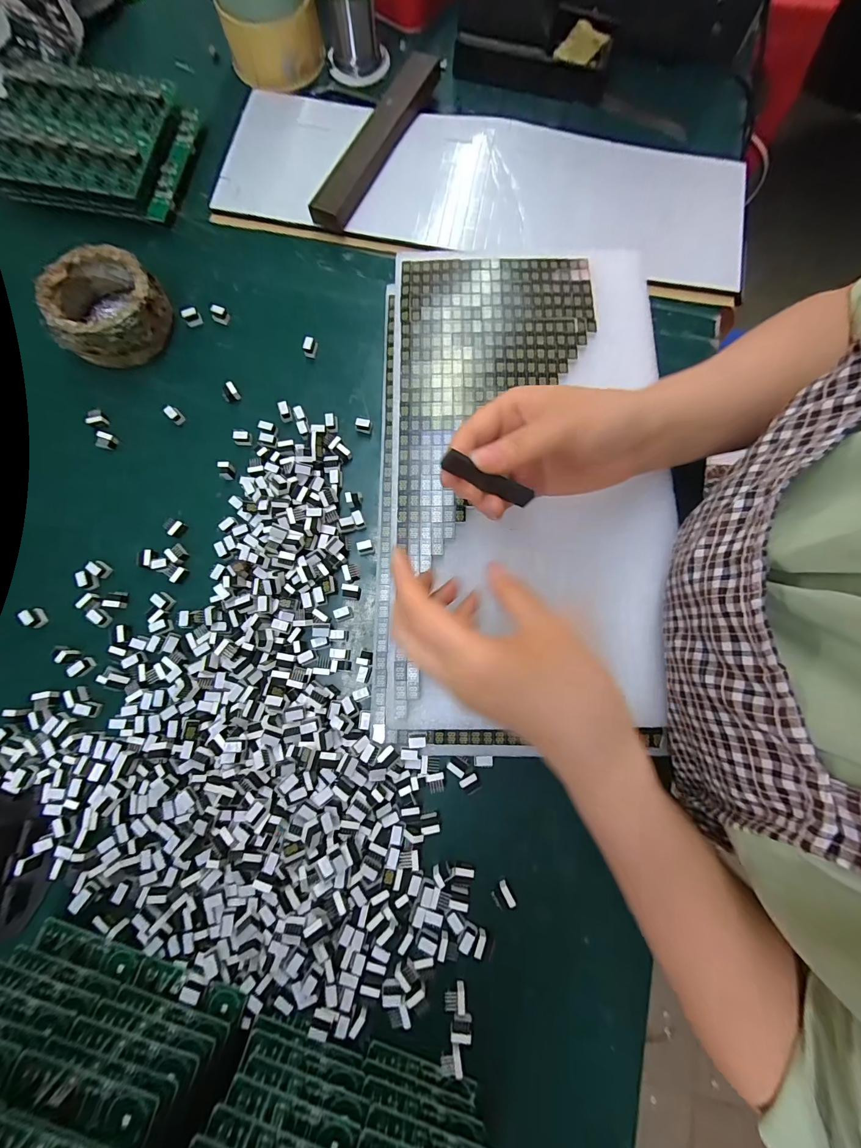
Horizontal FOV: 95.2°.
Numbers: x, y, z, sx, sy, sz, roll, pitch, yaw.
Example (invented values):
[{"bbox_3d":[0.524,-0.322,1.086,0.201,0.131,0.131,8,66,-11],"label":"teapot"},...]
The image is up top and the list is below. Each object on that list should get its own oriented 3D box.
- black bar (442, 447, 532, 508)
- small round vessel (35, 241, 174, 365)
[{"bbox_3d":[0.032,-0.052,0.219,0.055,0.008,0.007,23,79,-18],"label":"black bar"},{"bbox_3d":[-0.273,-0.224,0.334,0.087,0.043,0.087,0,78,-1],"label":"small round vessel"}]

